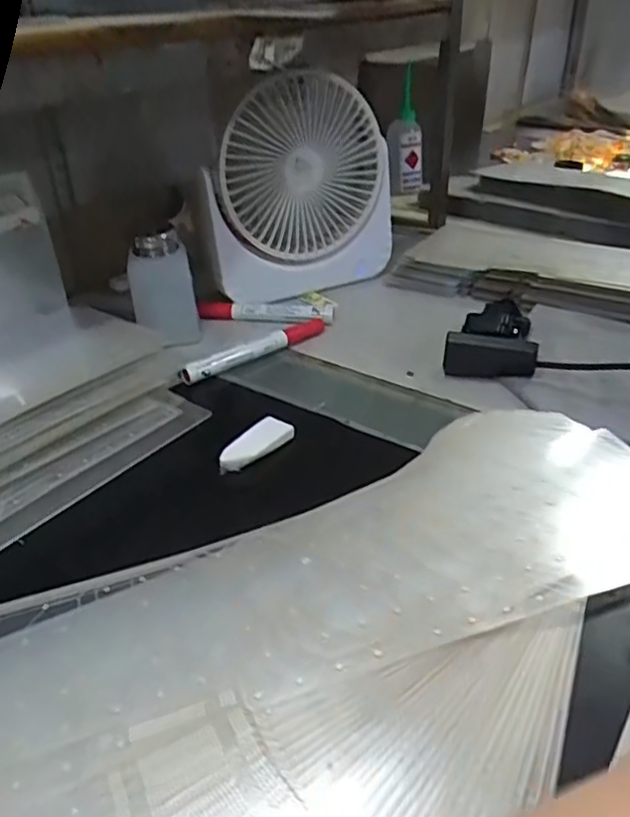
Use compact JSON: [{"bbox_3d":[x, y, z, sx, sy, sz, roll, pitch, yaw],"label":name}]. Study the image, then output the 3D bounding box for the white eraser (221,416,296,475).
[{"bbox_3d":[-0.040,0.025,0.428,0.023,0.014,0.056,21,41,31],"label":"white eraser"}]

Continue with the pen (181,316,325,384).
[{"bbox_3d":[-0.051,-0.051,0.546,0.142,0.018,0.018,-25,40,-30],"label":"pen"}]

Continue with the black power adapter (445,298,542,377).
[{"bbox_3d":[0.141,-0.056,0.506,0.068,0.057,0.035,7,35,14],"label":"black power adapter"}]

